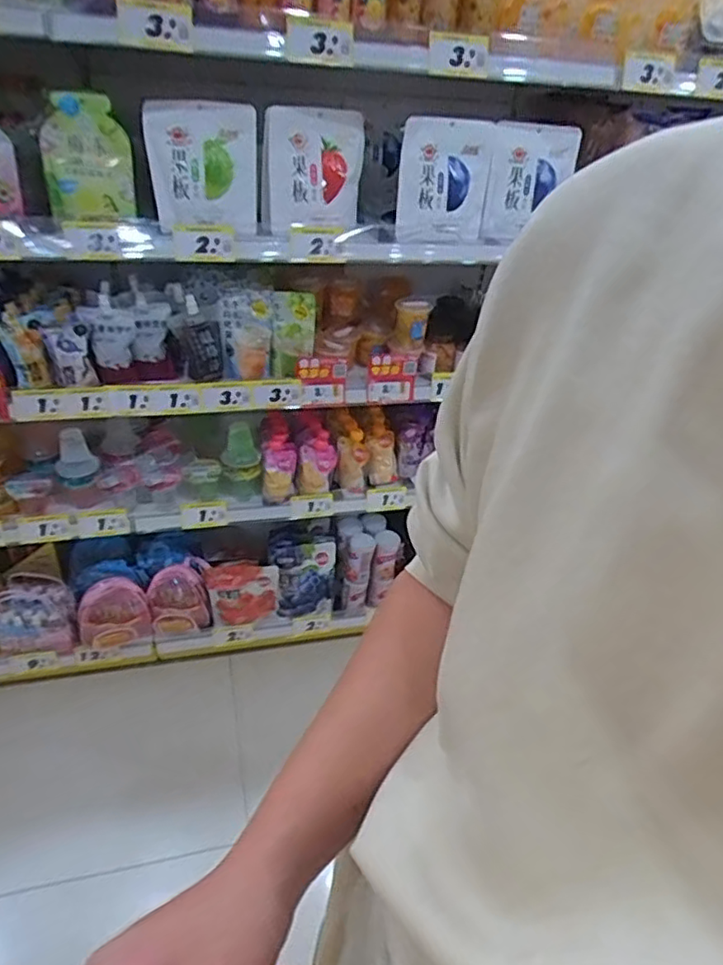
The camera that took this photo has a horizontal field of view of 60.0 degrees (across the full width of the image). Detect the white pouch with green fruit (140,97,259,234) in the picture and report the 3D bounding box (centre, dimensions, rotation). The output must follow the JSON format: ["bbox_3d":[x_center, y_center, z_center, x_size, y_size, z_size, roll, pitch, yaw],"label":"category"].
[{"bbox_3d":[-0.272,-0.542,1.079,0.177,0.191,0.050,-3,22,-13],"label":"white pouch with green fruit"}]

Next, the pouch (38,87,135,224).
[{"bbox_3d":[-0.442,-0.527,1.012,0.130,0.169,0.063,-10,40,-21],"label":"pouch"}]

